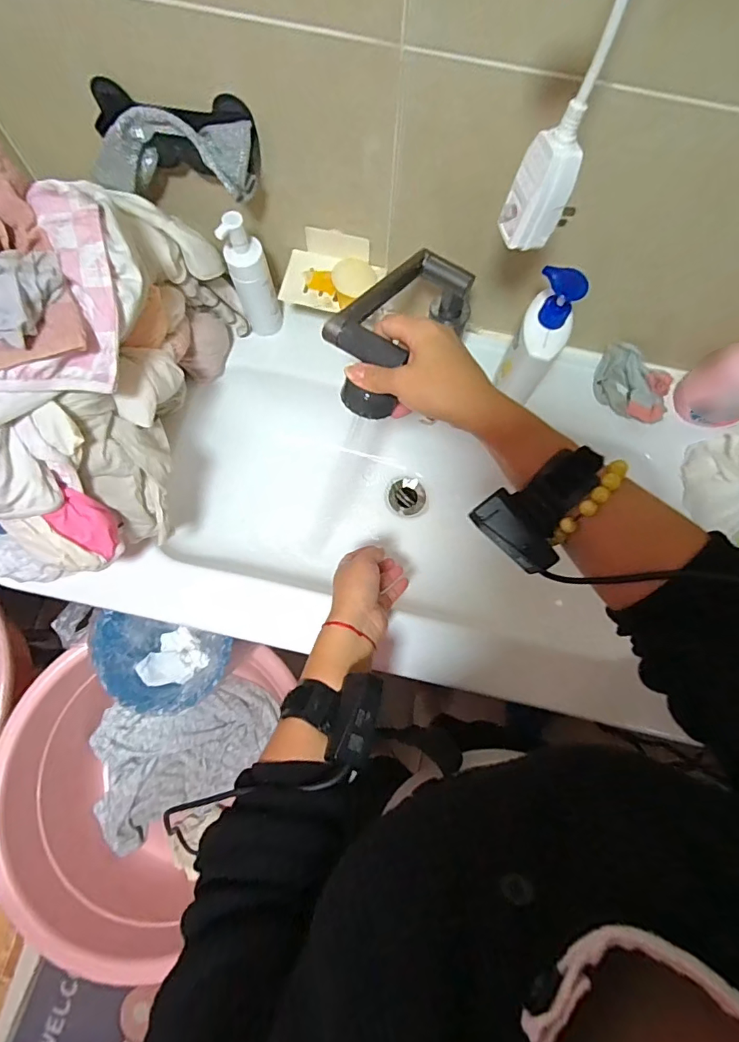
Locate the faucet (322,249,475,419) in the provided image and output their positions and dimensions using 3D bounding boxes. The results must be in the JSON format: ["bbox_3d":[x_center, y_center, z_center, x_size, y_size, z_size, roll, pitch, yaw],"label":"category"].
[{"bbox_3d":[0.037,-0.191,0.506,0.086,0.094,0.223,37,54,8],"label":"faucet"}]

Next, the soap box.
[{"bbox_3d":[-0.045,-0.302,0.589,0.120,0.042,0.087,11,74,1],"label":"soap box"}]

